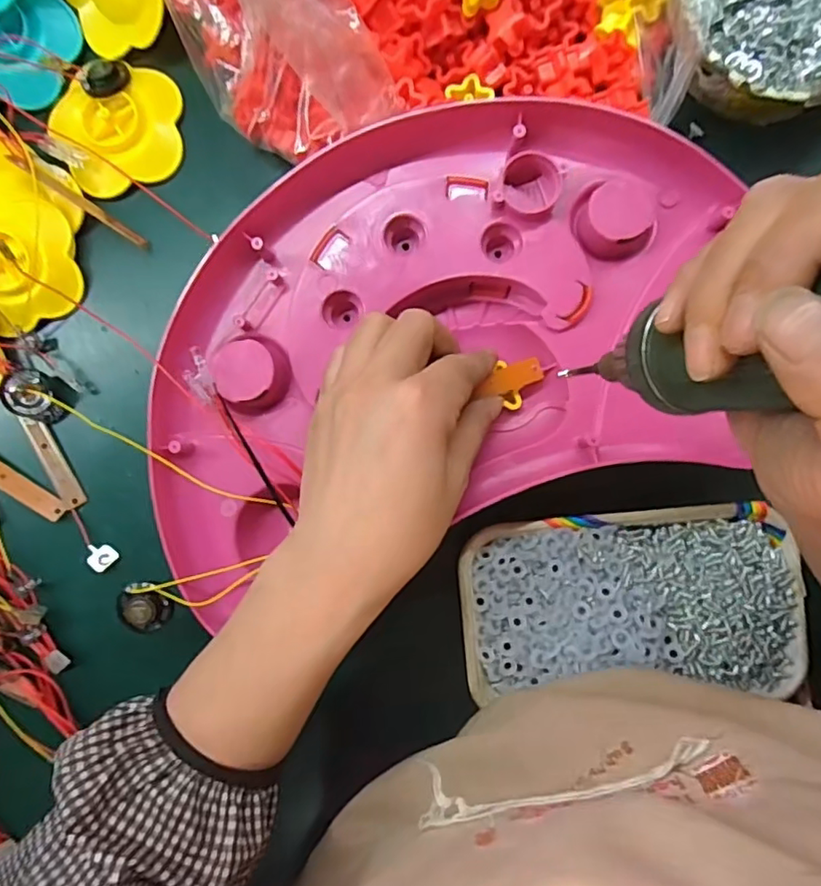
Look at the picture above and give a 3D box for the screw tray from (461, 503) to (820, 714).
[{"bbox_3d":[0.117,0.086,0.305,0.175,0.023,0.096,-5,90,2],"label":"screw tray"}]

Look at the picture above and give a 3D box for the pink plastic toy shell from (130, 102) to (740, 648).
[{"bbox_3d":[0.006,-0.052,0.300,0.294,0.036,0.219,-15,90,2],"label":"pink plastic toy shell"}]

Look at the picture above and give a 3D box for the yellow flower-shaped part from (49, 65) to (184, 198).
[{"bbox_3d":[-0.167,-0.183,0.336,0.070,0.013,0.066,0,88,3],"label":"yellow flower-shaped part"}]

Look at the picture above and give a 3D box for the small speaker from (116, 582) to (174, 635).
[{"bbox_3d":[-0.135,0.084,0.292,0.026,0.009,0.026,-3,88,2],"label":"small speaker"}]

